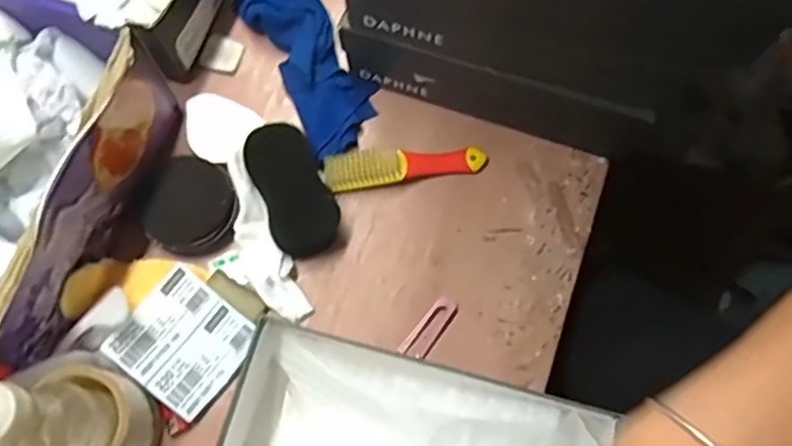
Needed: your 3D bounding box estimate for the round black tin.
[{"bbox_3d":[-0.193,-0.015,0.629,0.086,0.023,0.090,0,72,0],"label":"round black tin"}]

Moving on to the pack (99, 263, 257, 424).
[{"bbox_3d":[-0.187,0.105,0.583,0.102,0.013,0.097,42,76,-4],"label":"pack"}]

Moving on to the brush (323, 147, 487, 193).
[{"bbox_3d":[0.008,-0.058,0.644,0.155,0.025,0.037,-9,72,-3],"label":"brush"}]

